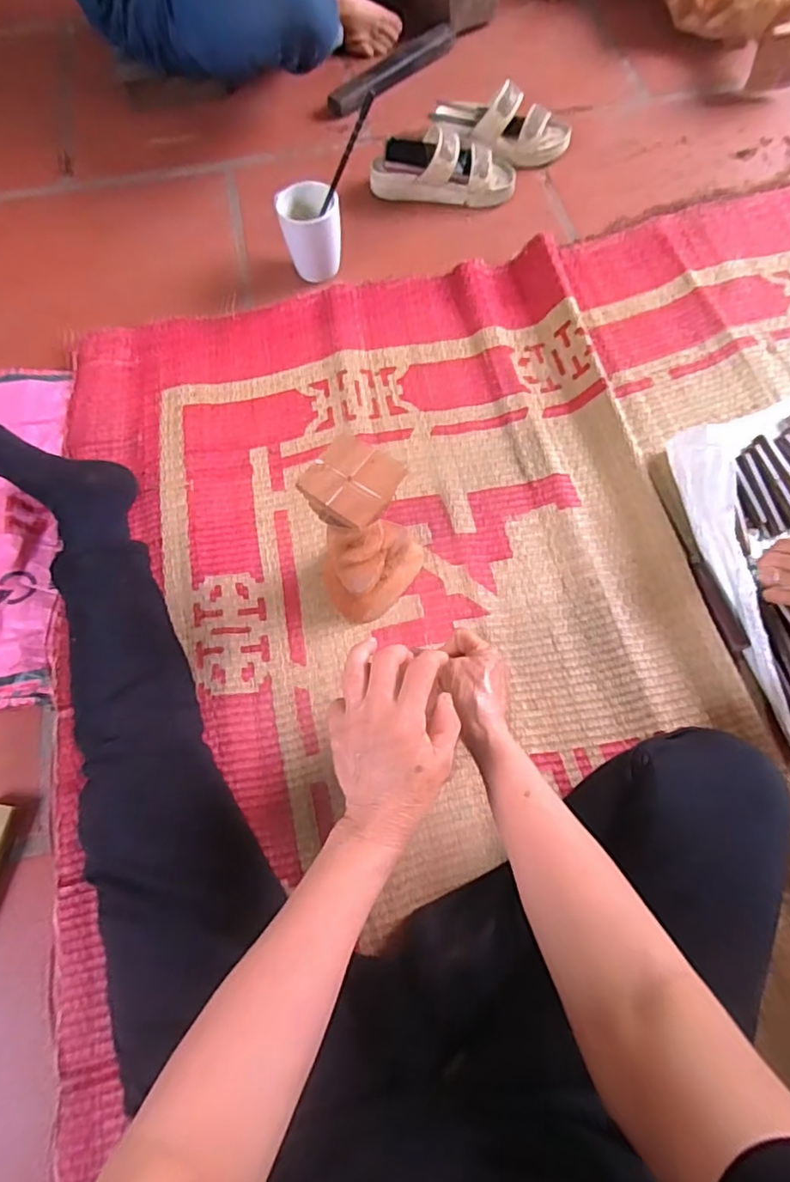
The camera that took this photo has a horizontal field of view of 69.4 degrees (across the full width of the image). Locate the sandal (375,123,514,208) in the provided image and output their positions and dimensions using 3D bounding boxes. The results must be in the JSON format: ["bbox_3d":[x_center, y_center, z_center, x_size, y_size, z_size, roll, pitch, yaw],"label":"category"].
[{"bbox_3d":[0.076,-0.669,0.899,0.226,0.072,0.073,6,69,4],"label":"sandal"}]

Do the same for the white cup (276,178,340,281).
[{"bbox_3d":[-0.119,-0.519,0.830,0.082,0.105,0.075,0,69,1],"label":"white cup"}]

